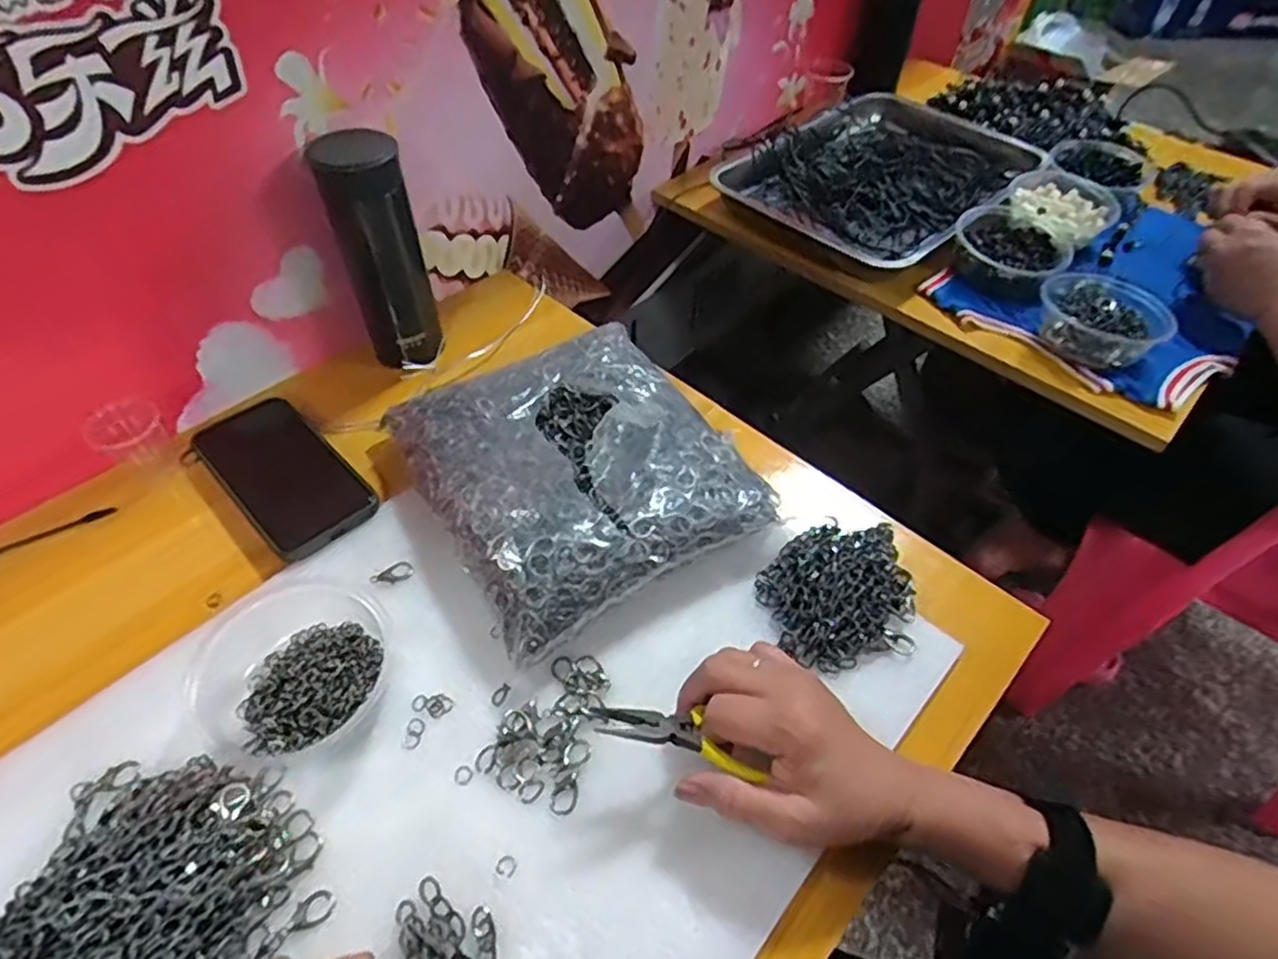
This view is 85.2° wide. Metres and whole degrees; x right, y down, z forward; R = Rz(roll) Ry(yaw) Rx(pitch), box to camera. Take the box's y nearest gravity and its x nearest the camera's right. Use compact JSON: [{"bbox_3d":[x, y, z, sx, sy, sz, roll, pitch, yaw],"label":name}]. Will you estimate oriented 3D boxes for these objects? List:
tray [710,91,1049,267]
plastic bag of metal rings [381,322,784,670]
[{"bbox_3d":[0.282,-0.369,0.846,0.280,0.062,0.316,36,58,25],"label":"tray"},{"bbox_3d":[-0.048,-0.016,0.535,0.221,0.059,0.242,-25,56,-22],"label":"plastic bag of metal rings"}]

